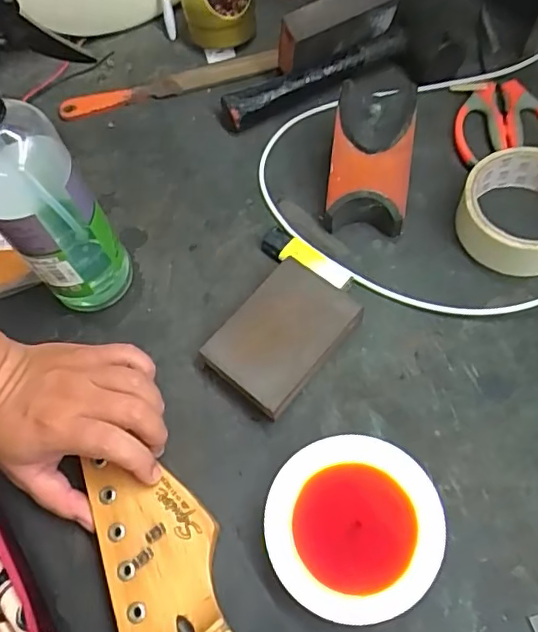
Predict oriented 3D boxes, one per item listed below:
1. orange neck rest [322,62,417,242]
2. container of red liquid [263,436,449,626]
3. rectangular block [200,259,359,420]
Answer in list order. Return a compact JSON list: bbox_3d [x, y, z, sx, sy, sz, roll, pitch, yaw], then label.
[{"bbox_3d":[0.080,-0.123,0.441,0.061,0.073,0.097,6,65,9],"label":"orange neck rest"},{"bbox_3d":[0.052,0.129,0.345,0.100,0.025,0.104,-3,63,6],"label":"container of red liquid"},{"bbox_3d":[0.009,0.015,0.404,0.070,0.027,0.100,36,73,22],"label":"rectangular block"}]

